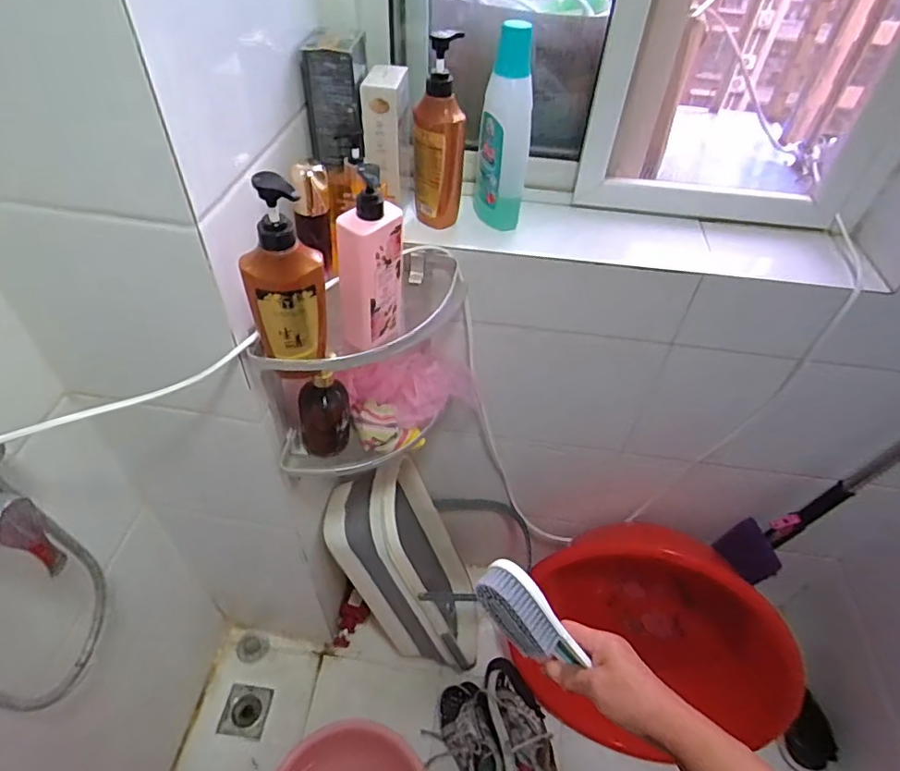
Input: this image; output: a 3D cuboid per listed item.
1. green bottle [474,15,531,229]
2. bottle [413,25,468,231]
[{"bbox_3d":[0.078,-0.359,0.779,0.070,0.262,0.081,4,47,0],"label":"green bottle"},{"bbox_3d":[-0.015,-0.340,0.752,0.057,0.248,0.055,-11,49,-13],"label":"bottle"}]

